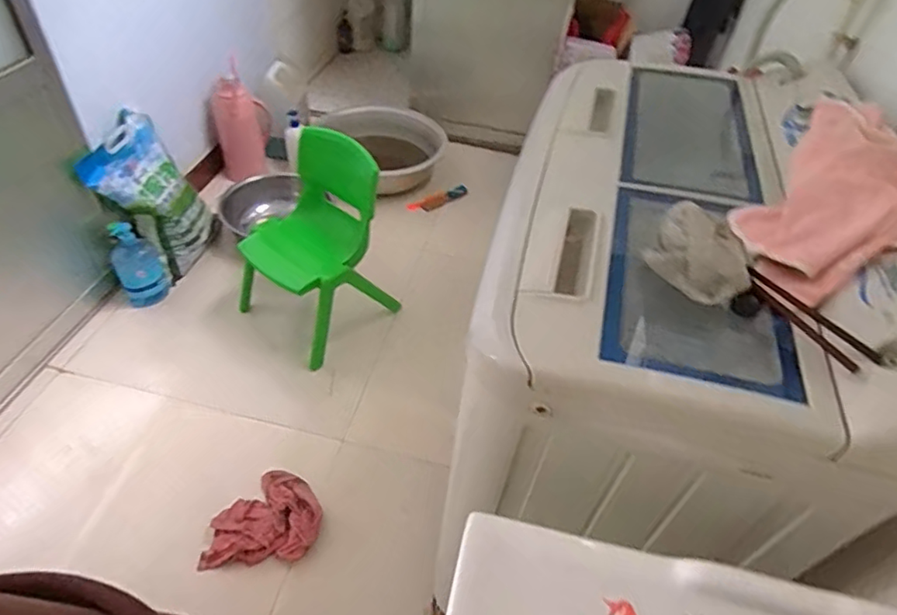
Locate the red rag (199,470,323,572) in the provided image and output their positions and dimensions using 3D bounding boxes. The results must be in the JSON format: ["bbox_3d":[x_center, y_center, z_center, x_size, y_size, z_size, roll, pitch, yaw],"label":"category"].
[{"bbox_3d":[-0.412,0.473,1.313,0.245,0.049,0.226,-2,46,-7],"label":"red rag"}]

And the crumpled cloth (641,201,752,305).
[{"bbox_3d":[0.258,-0.055,0.591,0.046,0.069,0.109,-30,55,-30],"label":"crumpled cloth"}]

